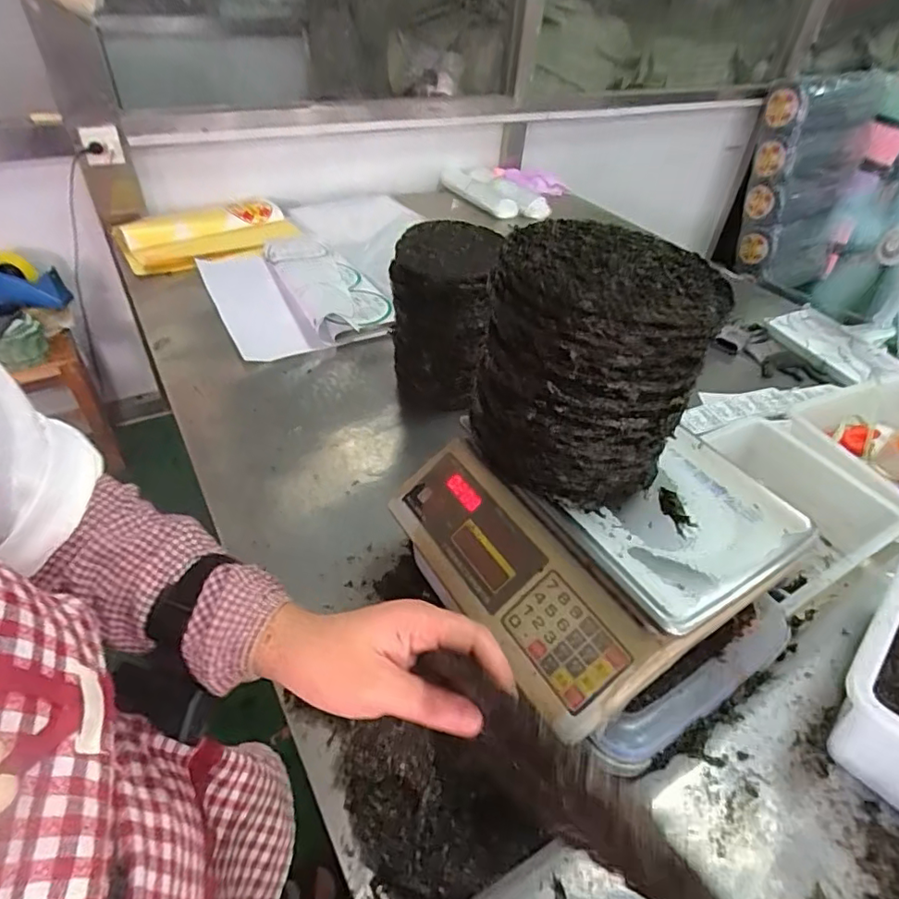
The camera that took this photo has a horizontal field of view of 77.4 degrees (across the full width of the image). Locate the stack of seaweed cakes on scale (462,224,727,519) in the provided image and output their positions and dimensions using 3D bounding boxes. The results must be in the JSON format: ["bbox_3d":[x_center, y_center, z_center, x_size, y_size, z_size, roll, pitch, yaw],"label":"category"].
[{"bbox_3d":[0.141,-0.085,0.561,0.186,0.208,0.193,20,45,16],"label":"stack of seaweed cakes on scale"}]

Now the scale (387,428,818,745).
[{"bbox_3d":[0.148,0.075,0.621,0.333,0.098,0.341,-22,49,-26],"label":"scale"}]

